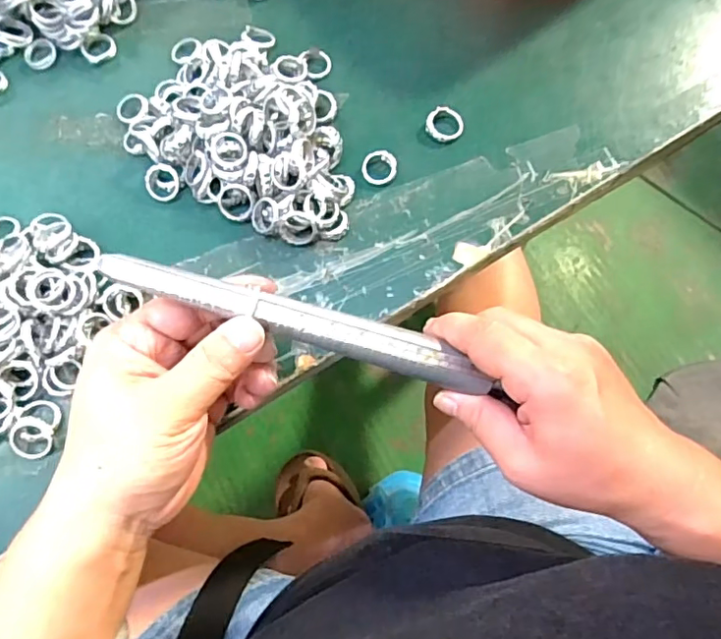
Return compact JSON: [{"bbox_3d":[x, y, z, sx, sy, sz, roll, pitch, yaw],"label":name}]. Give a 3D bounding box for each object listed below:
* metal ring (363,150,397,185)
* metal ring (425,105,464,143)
[{"bbox_3d":[0.012,-0.093,0.333,0.021,0.006,0.022,-1,70,2],"label":"metal ring"},{"bbox_3d":[0.053,-0.122,0.341,0.022,0.007,0.026,21,73,9],"label":"metal ring"}]

